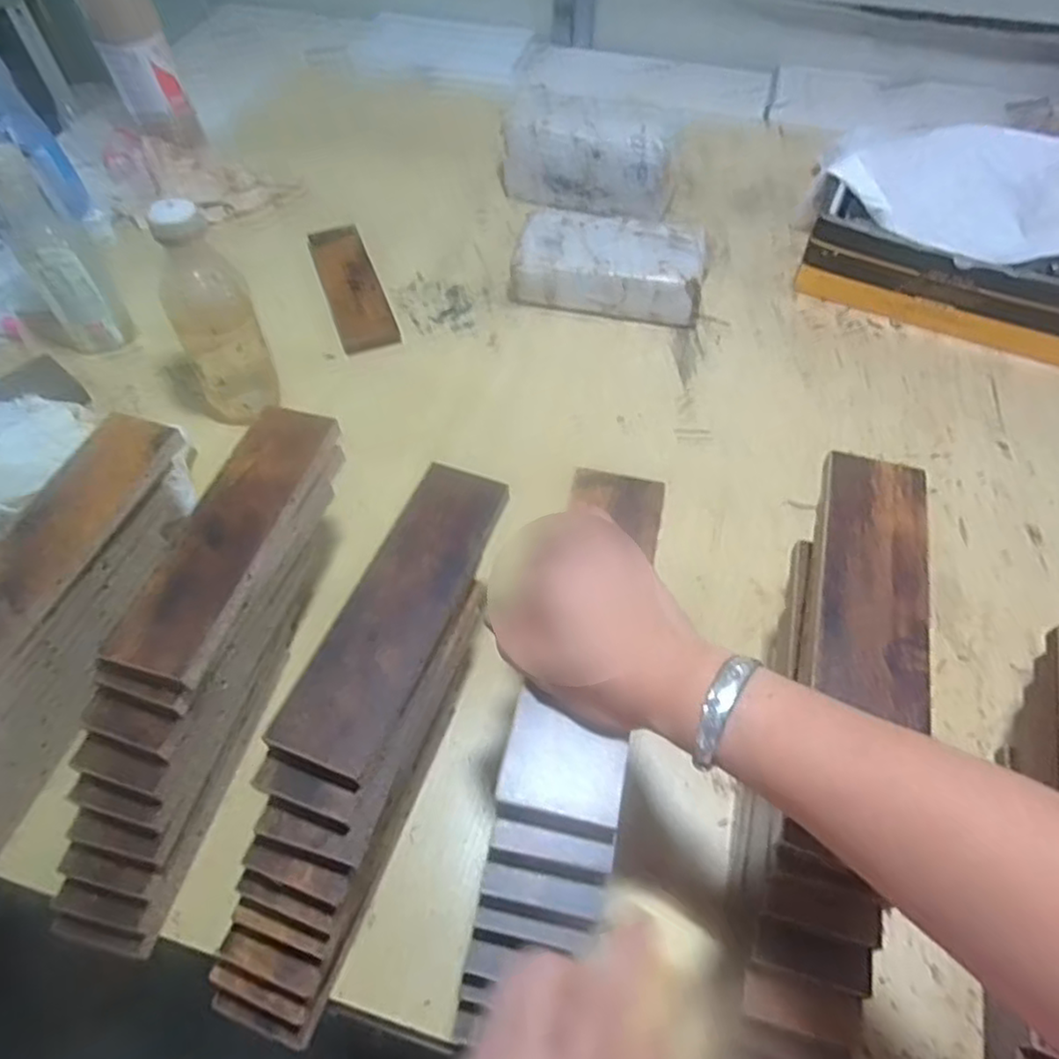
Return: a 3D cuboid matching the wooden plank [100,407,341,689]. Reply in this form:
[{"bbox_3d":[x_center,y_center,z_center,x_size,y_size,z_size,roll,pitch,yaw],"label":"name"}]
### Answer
[{"bbox_3d":[-0.200,0.001,0.472,0.059,0.019,0.207,14,58,10],"label":"wooden plank"}]

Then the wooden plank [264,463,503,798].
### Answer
[{"bbox_3d":[-0.081,0.047,0.441,0.059,0.018,0.212,18,58,13],"label":"wooden plank"}]

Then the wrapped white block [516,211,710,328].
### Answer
[{"bbox_3d":[0.088,-0.293,0.800,0.215,0.069,0.107,11,56,7],"label":"wrapped white block"}]

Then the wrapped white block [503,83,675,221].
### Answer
[{"bbox_3d":[0.076,-0.470,0.892,0.223,0.116,0.096,14,56,9],"label":"wrapped white block"}]

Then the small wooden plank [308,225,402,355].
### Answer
[{"bbox_3d":[-0.204,-0.280,0.813,0.062,0.016,0.206,-17,57,-13],"label":"small wooden plank"}]

